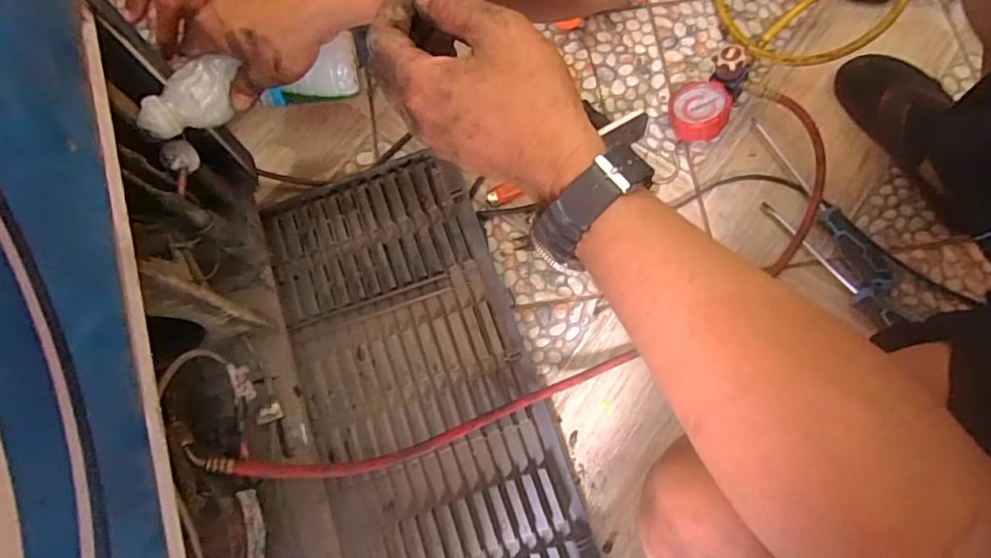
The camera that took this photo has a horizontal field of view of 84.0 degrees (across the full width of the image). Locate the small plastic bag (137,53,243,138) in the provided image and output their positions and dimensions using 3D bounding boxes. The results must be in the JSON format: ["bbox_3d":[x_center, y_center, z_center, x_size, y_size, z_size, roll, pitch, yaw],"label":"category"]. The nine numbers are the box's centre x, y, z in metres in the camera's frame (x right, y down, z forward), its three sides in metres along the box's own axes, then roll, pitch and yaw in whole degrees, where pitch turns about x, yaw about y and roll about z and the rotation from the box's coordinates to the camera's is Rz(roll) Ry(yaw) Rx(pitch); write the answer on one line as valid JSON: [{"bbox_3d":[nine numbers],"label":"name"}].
[{"bbox_3d":[-0.241,-0.143,0.433,0.076,0.033,0.041,-25,75,-5],"label":"small plastic bag"}]

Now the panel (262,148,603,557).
[{"bbox_3d":[-0.082,0.125,0.621,0.251,0.029,0.536,-18,75,-3],"label":"panel"}]

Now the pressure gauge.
[{"bbox_3d":[0.267,-0.231,0.692,0.074,0.069,0.110,31,78,9],"label":"pressure gauge"}]

